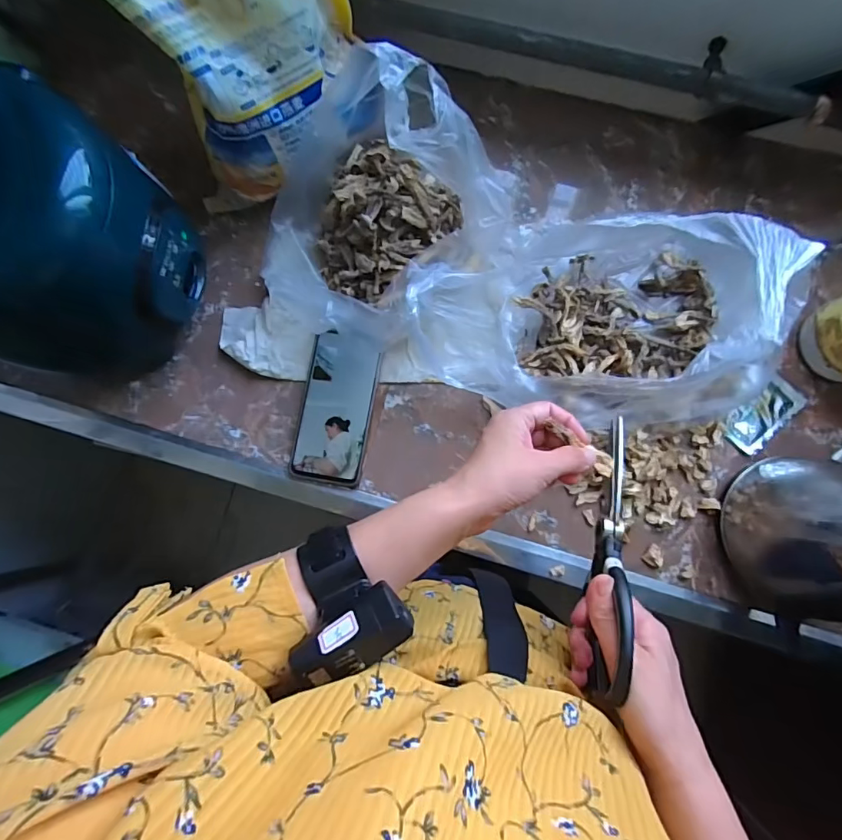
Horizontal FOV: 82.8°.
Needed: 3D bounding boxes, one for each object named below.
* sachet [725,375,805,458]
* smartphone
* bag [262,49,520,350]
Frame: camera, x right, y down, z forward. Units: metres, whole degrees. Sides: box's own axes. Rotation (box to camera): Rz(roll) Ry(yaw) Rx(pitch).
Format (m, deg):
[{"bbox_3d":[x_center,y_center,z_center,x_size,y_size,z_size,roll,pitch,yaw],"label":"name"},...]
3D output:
[{"bbox_3d":[0.364,-0.007,0.507,0.088,0.014,0.047,-42,83,-4],"label":"sachet"},{"bbox_3d":[-0.092,-0.012,0.520,0.076,0.012,0.160,9,83,3],"label":"smartphone"},{"bbox_3d":[-0.038,-0.201,0.457,0.208,0.186,0.218,26,84,5],"label":"bag"}]

